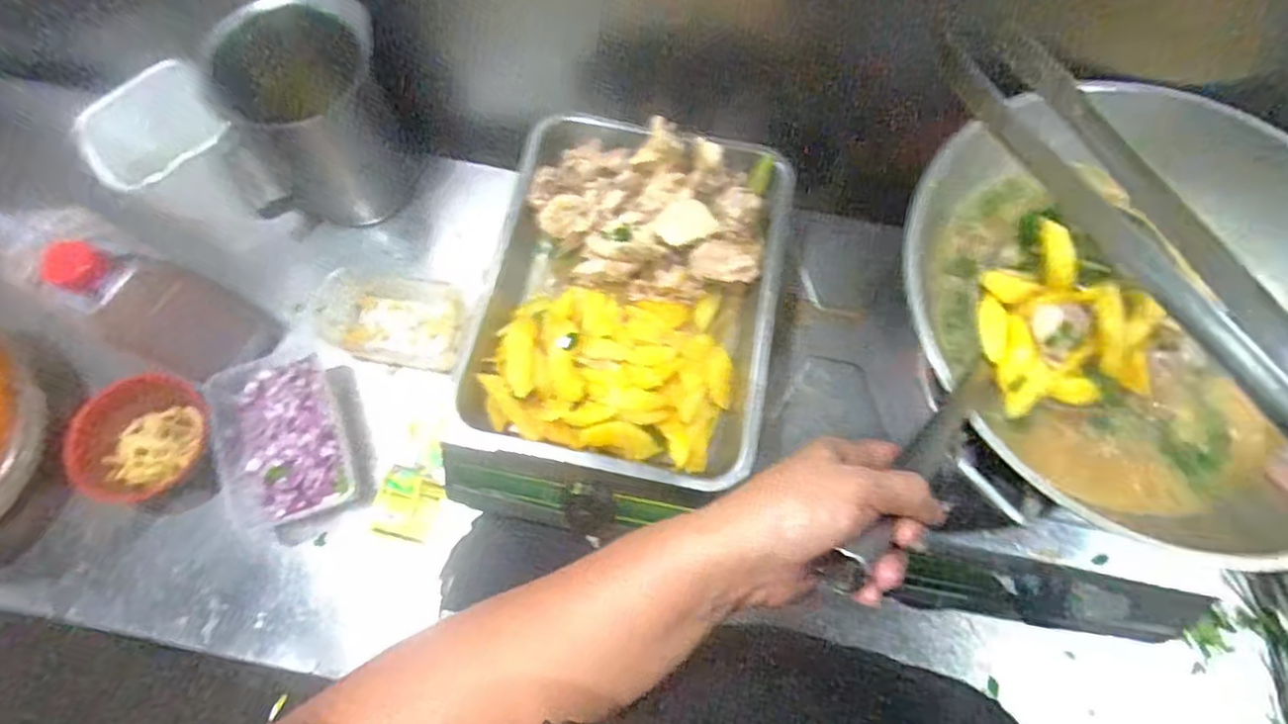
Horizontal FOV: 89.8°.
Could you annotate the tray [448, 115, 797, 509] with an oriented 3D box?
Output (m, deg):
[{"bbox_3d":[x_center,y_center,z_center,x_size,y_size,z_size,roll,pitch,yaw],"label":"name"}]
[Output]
[{"bbox_3d":[-0.010,-0.063,0.588,0.254,0.060,0.339,12,71,4],"label":"tray"}]

